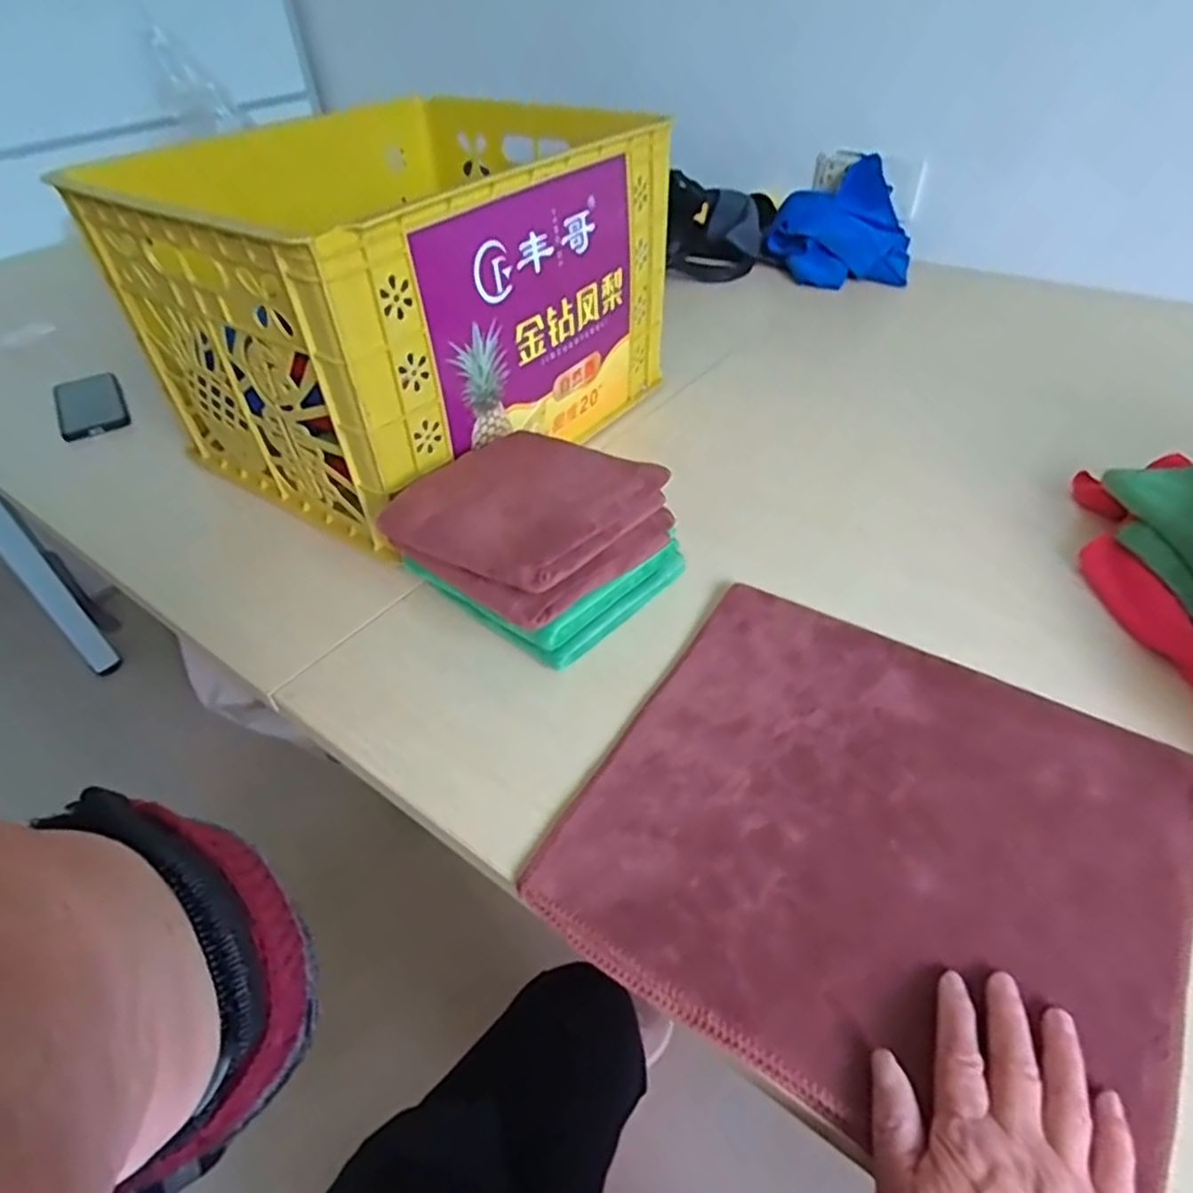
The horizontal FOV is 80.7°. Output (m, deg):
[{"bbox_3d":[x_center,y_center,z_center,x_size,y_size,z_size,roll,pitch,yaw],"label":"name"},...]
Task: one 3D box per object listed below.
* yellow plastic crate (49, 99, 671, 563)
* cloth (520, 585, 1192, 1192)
[{"bbox_3d":[-0.188,-0.318,0.748,0.372,0.264,0.462,25,49,27],"label":"yellow plastic crate"},{"bbox_3d":[0.170,0.141,0.436,0.326,0.011,0.316,23,48,25],"label":"cloth"}]

